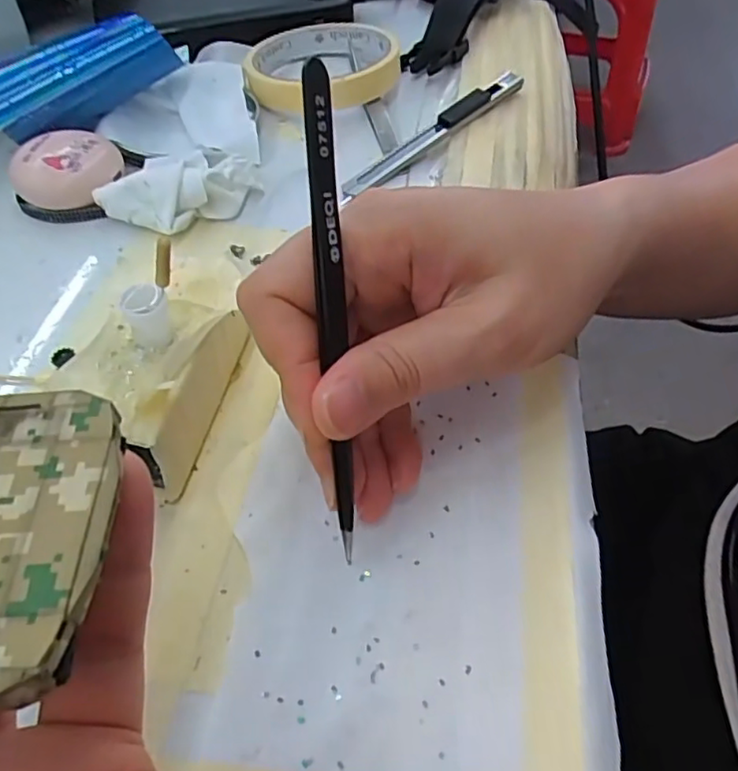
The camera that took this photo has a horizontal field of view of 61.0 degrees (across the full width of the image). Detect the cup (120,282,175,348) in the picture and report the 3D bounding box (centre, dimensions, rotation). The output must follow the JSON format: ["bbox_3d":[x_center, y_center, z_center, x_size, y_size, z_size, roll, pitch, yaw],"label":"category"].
[{"bbox_3d":[-0.067,-0.021,0.192,0.013,0.019,0.011,-21,54,-15],"label":"cup"}]

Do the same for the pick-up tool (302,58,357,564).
[{"bbox_3d":[-0.009,-0.013,0.168,0.007,0.132,0.007,-4,18,-2],"label":"pick-up tool"}]

